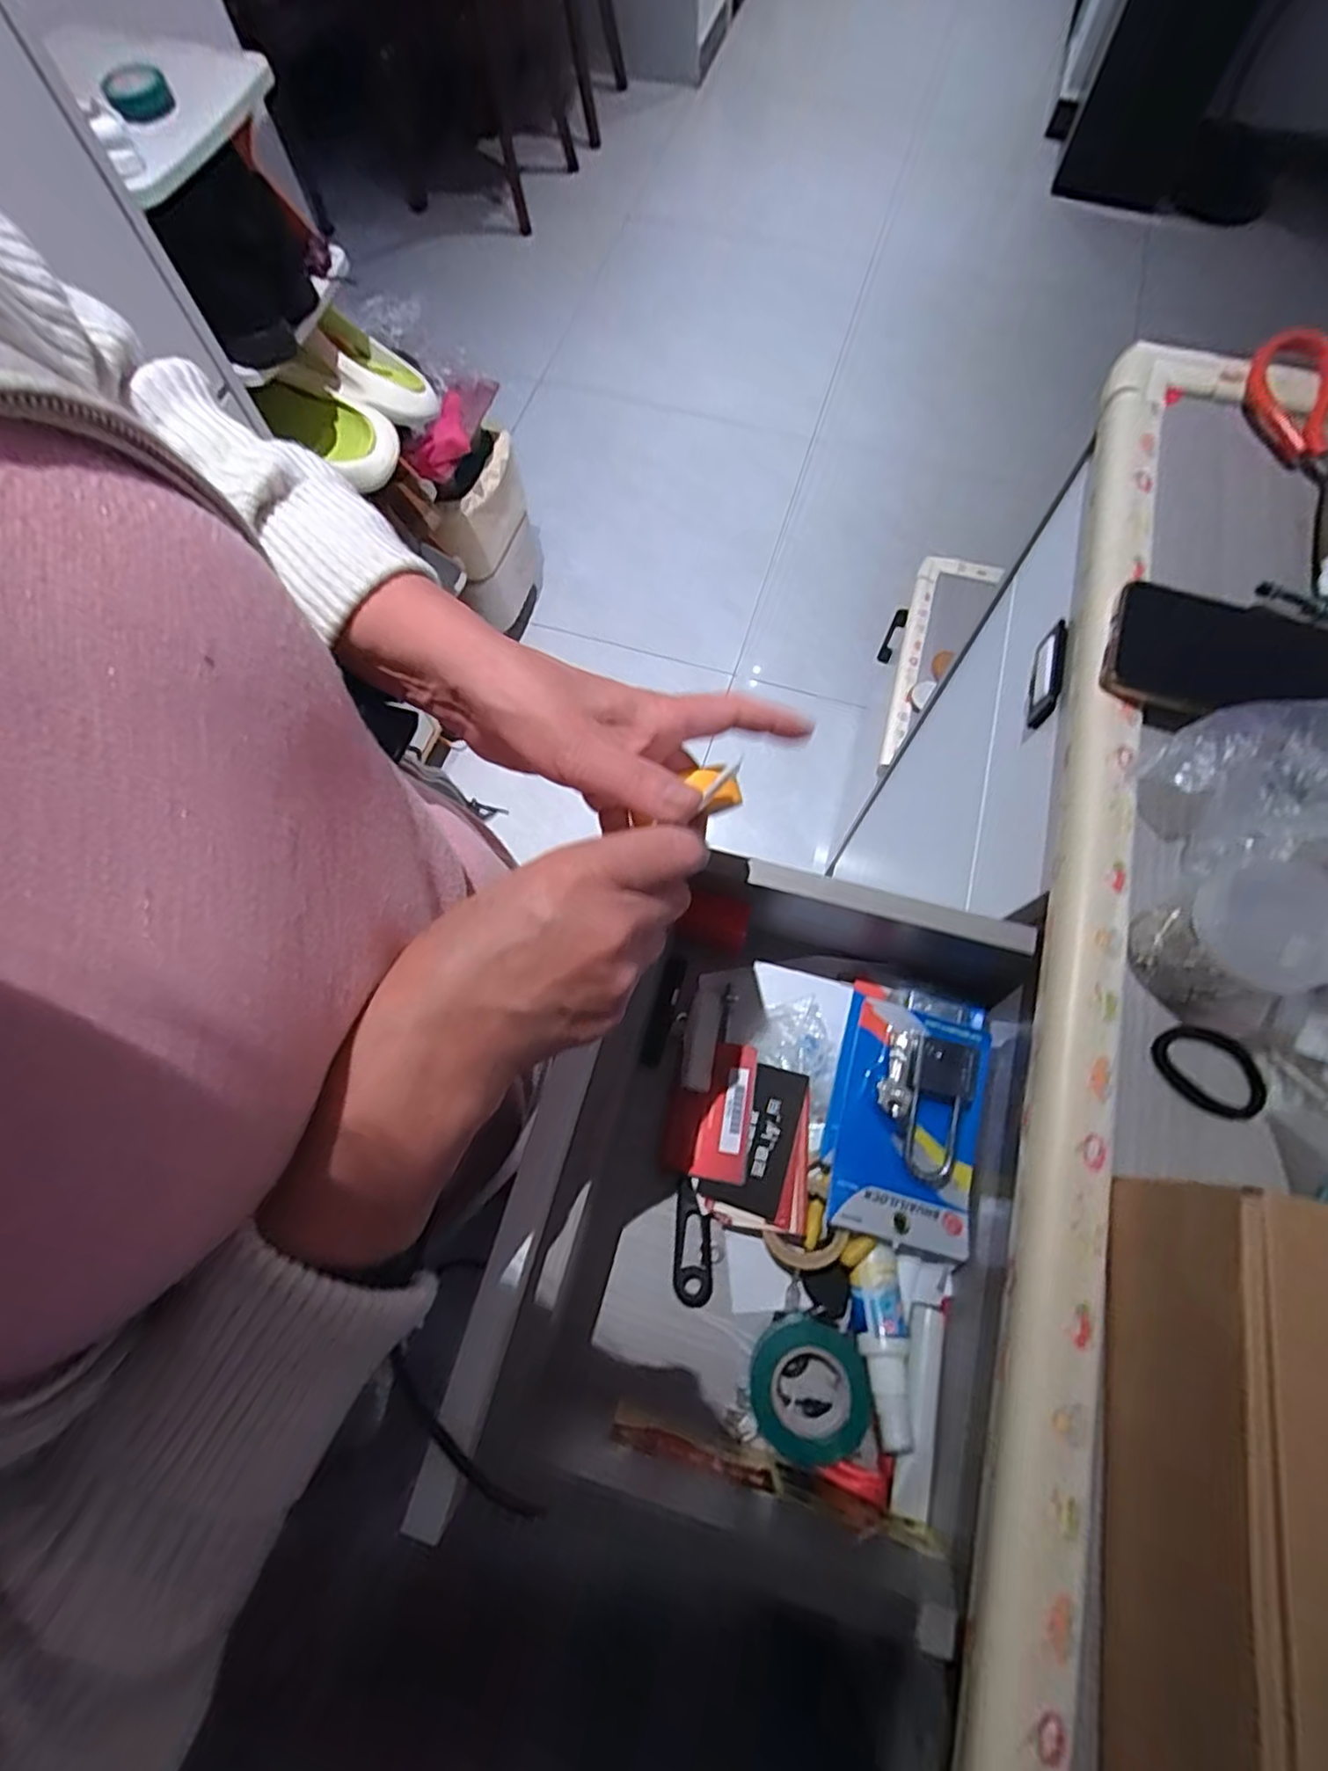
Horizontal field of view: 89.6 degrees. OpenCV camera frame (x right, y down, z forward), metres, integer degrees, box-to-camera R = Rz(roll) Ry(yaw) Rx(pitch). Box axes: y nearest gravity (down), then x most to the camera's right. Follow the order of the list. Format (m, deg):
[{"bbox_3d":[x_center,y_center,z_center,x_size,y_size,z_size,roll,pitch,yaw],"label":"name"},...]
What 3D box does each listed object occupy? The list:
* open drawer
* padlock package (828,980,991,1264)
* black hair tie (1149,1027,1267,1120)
[{"bbox_3d":[0.070,0.166,0.389,0.287,0.119,0.325,13,71,6],"label":"open drawer"},{"bbox_3d":[0.153,0.138,0.411,0.082,0.027,0.153,13,71,6],"label":"padlock package"},{"bbox_3d":[0.257,0.086,0.315,0.050,0.004,0.037,26,73,10],"label":"black hair tie"}]

